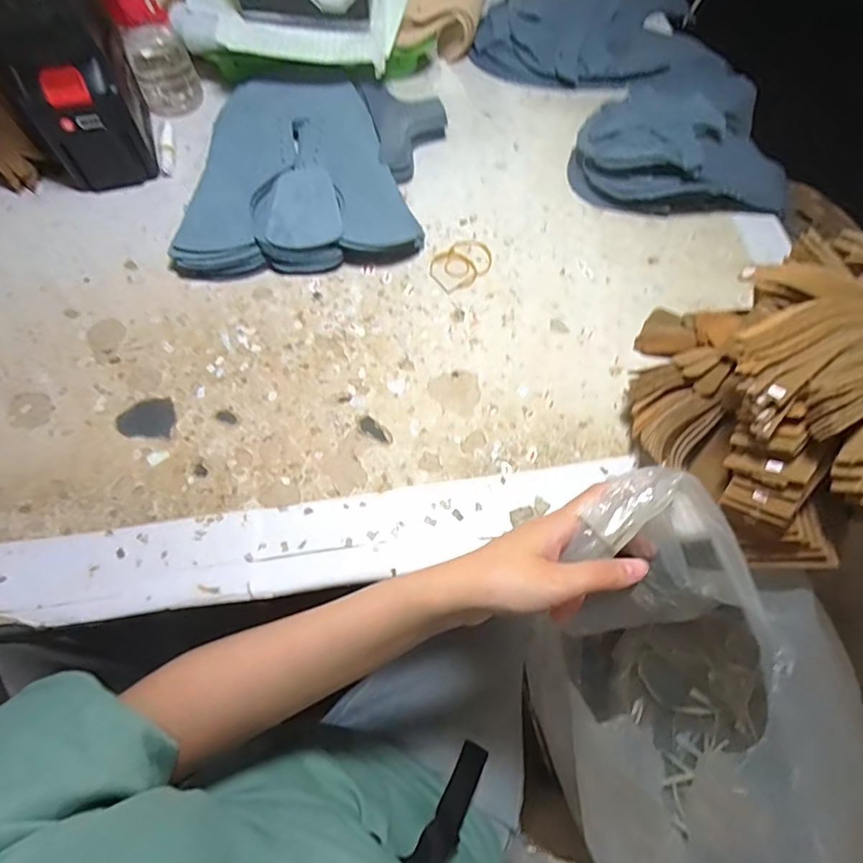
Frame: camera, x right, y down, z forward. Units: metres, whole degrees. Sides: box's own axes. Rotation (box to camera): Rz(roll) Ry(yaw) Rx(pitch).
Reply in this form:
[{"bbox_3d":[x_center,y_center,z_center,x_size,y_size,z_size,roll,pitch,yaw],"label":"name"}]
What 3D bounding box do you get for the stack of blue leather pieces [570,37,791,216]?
[{"bbox_3d":[0.238,-0.271,0.502,0.171,0.069,0.188,-31,72,-15],"label":"stack of blue leather pieces"}]

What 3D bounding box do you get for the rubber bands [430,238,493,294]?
[{"bbox_3d":[0.028,-0.153,0.475,0.064,0.004,0.045,-40,74,-18],"label":"rubber bands"}]

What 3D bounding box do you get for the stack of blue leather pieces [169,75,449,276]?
[{"bbox_3d":[-0.107,-0.240,0.492,0.207,0.028,0.235,6,67,0],"label":"stack of blue leather pieces"}]

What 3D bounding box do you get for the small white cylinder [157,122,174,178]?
[{"bbox_3d":[-0.258,-0.277,0.508,0.012,0.012,0.069,-9,67,-7],"label":"small white cylinder"}]

